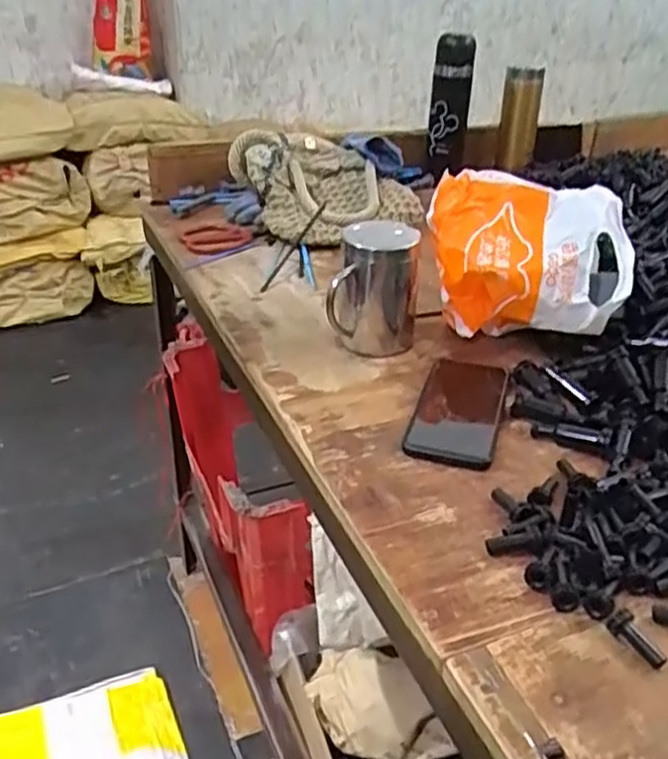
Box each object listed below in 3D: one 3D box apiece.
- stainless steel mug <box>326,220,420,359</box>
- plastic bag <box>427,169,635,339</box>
[{"bbox_3d":[0.042,-0.092,0.756,0.081,0.118,0.084,6,31,9],"label":"stainless steel mug"},{"bbox_3d":[0.195,-0.120,0.766,0.198,0.136,0.116,9,32,12],"label":"plastic bag"}]

